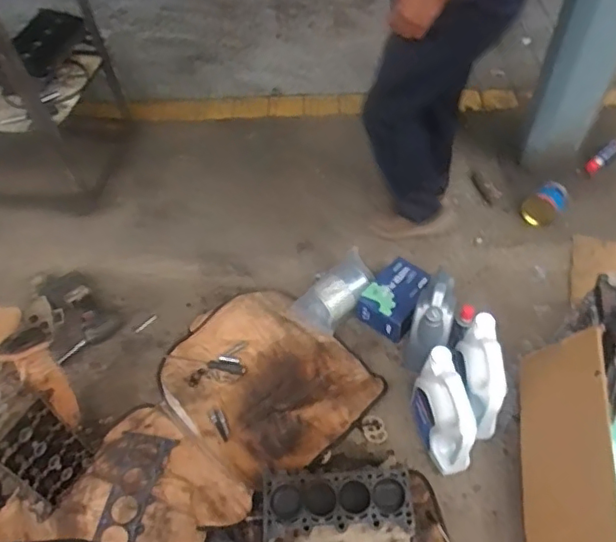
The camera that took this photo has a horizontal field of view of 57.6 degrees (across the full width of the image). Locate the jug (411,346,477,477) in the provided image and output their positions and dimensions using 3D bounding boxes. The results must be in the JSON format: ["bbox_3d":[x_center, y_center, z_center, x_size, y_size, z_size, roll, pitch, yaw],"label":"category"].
[{"bbox_3d":[0.341,0.367,1.421,0.096,0.274,0.232,-13,52,-7],"label":"jug"}]

